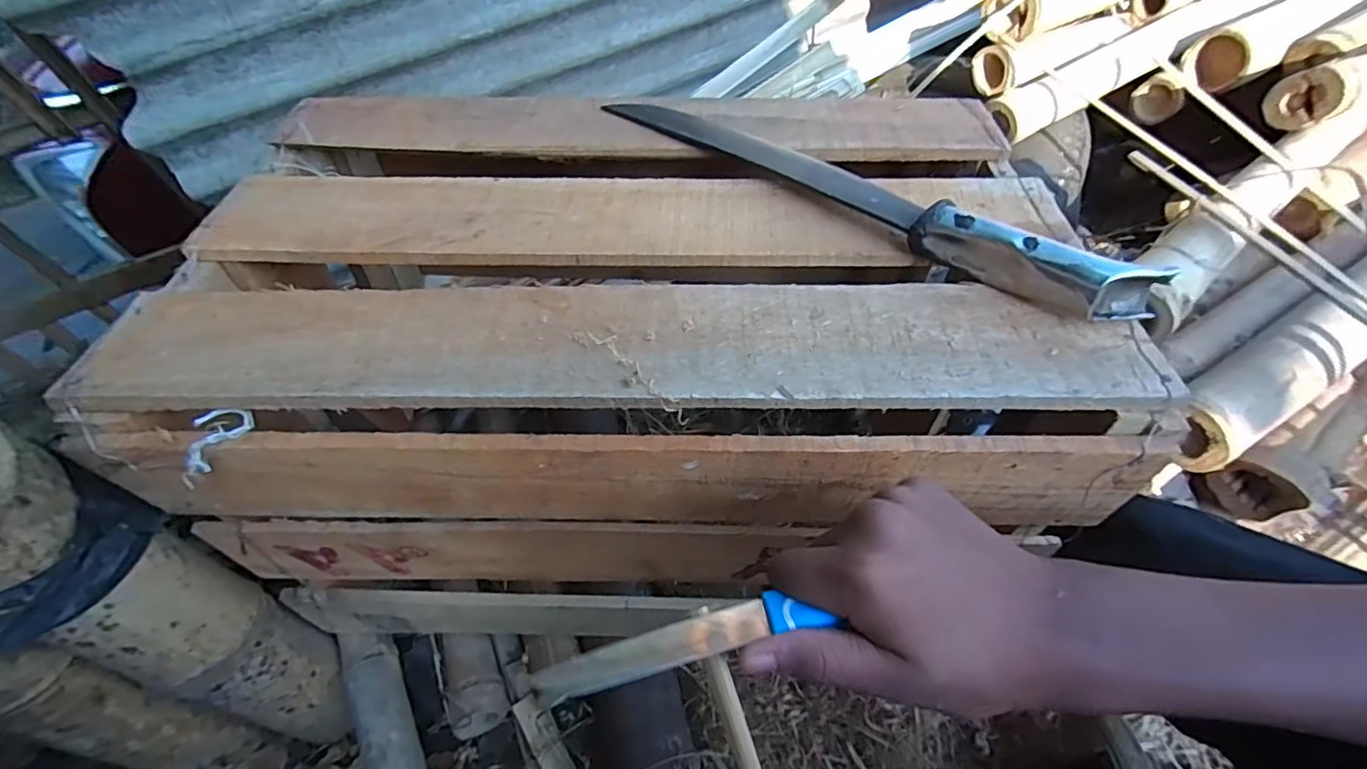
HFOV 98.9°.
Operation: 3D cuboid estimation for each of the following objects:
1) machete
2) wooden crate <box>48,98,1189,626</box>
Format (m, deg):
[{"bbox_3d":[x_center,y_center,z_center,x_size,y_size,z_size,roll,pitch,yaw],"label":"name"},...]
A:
[{"bbox_3d":[0.098,-0.137,0.395,0.389,0.028,0.034,33,62,28],"label":"machete"},{"bbox_3d":[-0.031,-0.035,0.476,0.571,0.259,0.329,-3,51,4],"label":"wooden crate"}]

